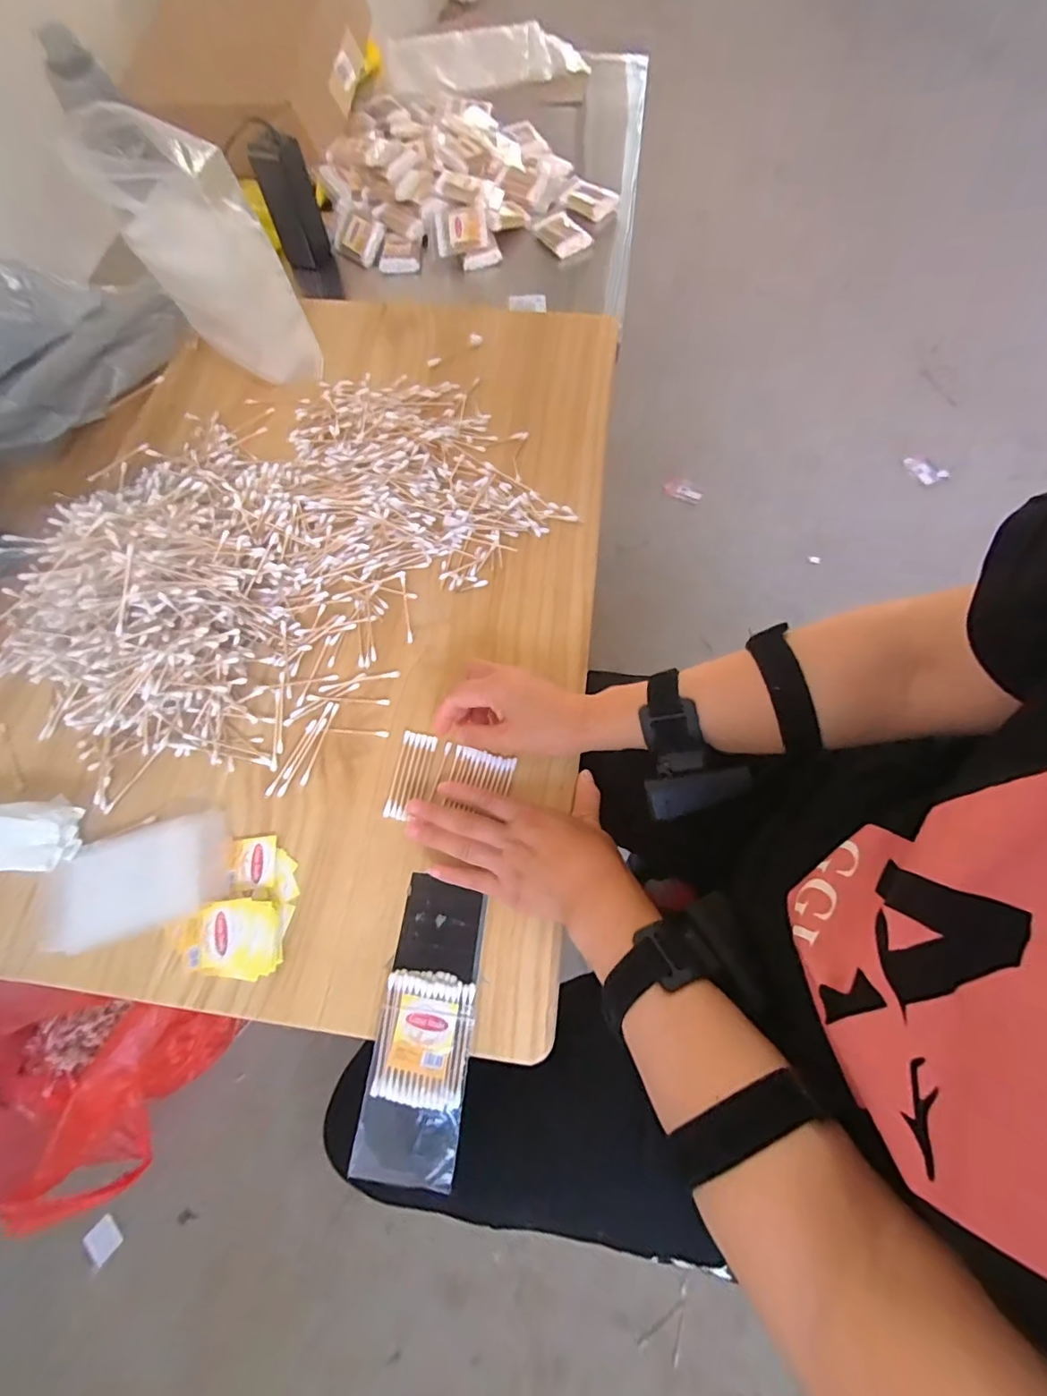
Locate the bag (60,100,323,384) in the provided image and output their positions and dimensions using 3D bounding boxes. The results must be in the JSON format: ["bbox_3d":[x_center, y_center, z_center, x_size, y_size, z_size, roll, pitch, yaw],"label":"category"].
[{"bbox_3d":[-0.313,-0.428,0.526,0.142,0.208,0.078,13,69,5],"label":"bag"}]

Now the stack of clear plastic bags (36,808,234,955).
[{"bbox_3d":[-0.291,0.137,0.400,0.130,0.014,0.079,-17,69,-5],"label":"stack of clear plastic bags"}]

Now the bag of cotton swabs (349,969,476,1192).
[{"bbox_3d":[-0.070,0.246,0.348,0.064,0.010,0.114,6,69,4],"label":"bag of cotton swabs"}]

